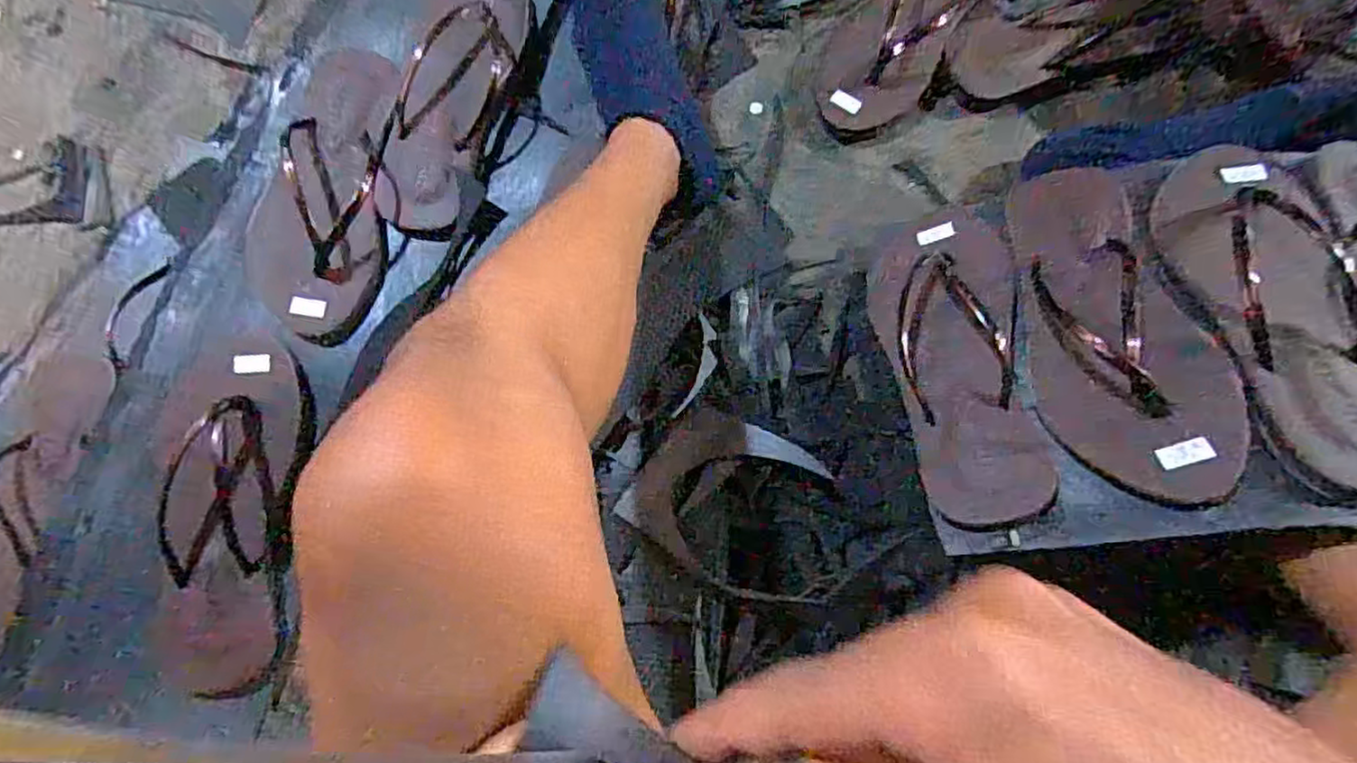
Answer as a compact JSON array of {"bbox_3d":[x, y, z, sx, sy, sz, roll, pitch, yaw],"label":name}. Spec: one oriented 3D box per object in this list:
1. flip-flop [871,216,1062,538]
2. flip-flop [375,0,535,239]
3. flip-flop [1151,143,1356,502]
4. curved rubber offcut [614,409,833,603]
[{"bbox_3d":[0.179,-0.018,0.451,0.092,0.024,0.227,-13,60,28],"label":"flip-flop"},{"bbox_3d":[-0.181,-0.233,0.546,0.082,0.026,0.227,13,81,4],"label":"flip-flop"},{"bbox_3d":[0.347,-0.050,0.383,0.108,0.031,0.234,0,62,2],"label":"flip-flop"},{"bbox_3d":[0.038,0.085,0.480,0.132,0.026,0.113,33,83,7],"label":"curved rubber offcut"}]

